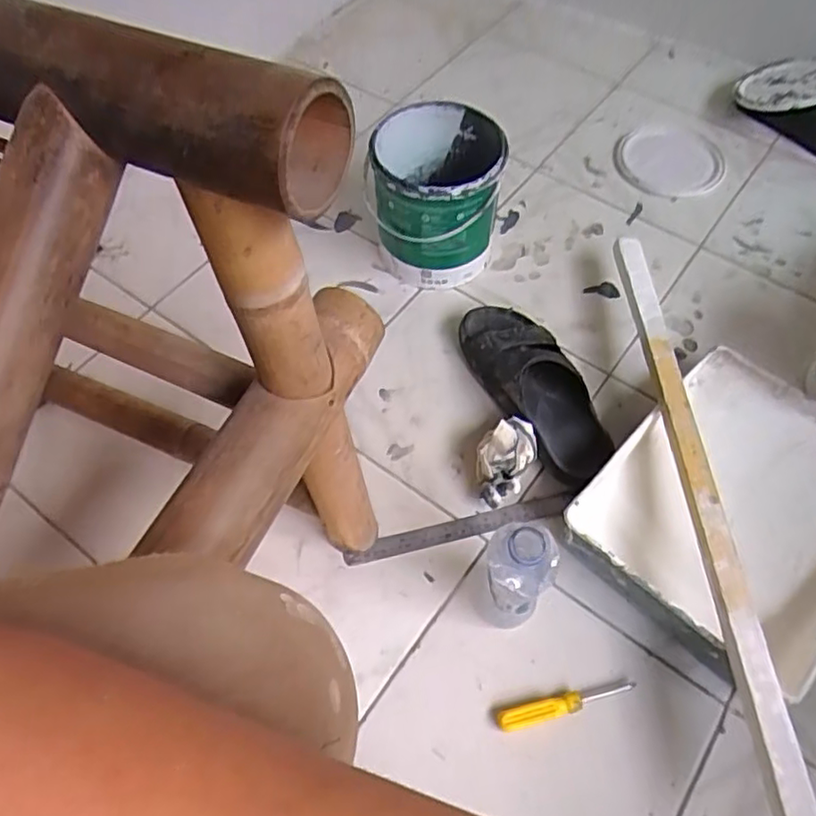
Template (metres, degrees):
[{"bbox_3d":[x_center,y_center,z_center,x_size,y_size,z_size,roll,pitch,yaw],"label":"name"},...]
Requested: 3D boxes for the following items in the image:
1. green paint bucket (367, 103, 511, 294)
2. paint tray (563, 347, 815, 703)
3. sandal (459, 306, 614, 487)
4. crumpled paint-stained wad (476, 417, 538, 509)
[{"bbox_3d":[0.039,-0.305,0.954,0.180,0.209,0.183,0,60,0],"label":"green paint bucket"},{"bbox_3d":[0.395,0.108,0.758,0.280,0.071,0.362,41,68,21],"label":"paint tray"},{"bbox_3d":[0.170,-0.033,0.853,0.110,0.083,0.283,-28,64,-15],"label":"sandal"},{"bbox_3d":[0.118,0.066,0.803,0.066,0.069,0.110,25,63,13],"label":"crumpled paint-stained wad"}]

